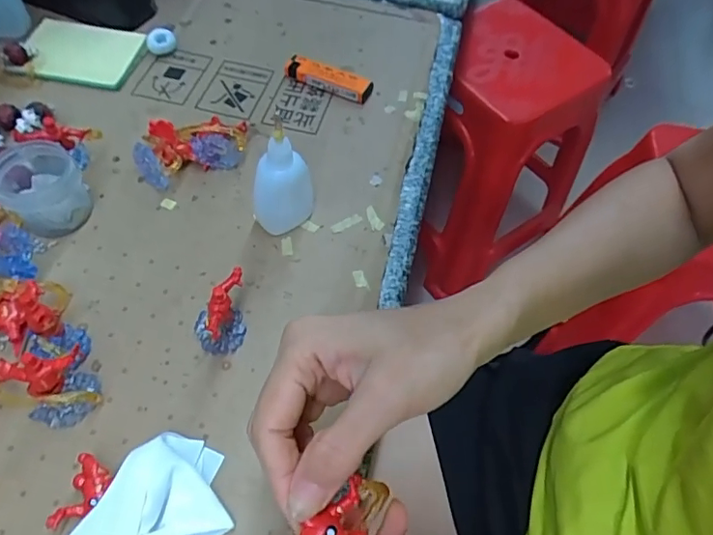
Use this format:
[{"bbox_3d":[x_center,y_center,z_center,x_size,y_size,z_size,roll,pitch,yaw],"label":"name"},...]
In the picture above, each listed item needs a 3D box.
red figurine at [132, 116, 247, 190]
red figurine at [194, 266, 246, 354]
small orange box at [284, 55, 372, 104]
[{"bbox_3d":[-0.129,-0.097,0.427,0.085,0.028,0.068,-11,59,-11],"label":"red figurine"},{"bbox_3d":[-0.083,0.029,0.338,0.037,0.051,0.035,-22,62,-17],"label":"red figurine"},{"bbox_3d":[-0.027,-0.170,0.487,0.085,0.019,0.018,24,59,11],"label":"small orange box"}]

